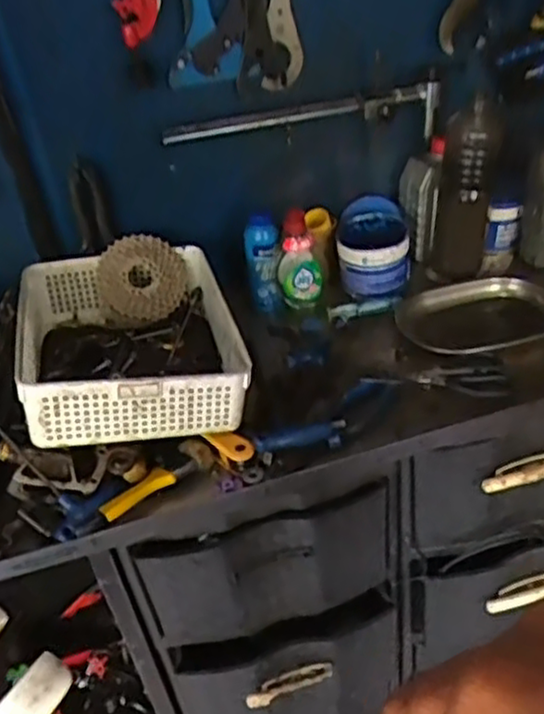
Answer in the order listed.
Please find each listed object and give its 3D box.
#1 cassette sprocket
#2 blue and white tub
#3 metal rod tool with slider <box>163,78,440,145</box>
[{"bbox_3d":[-0.179,-0.111,1.001,0.119,0.026,0.115,2,83,-13],"label":"cassette sprocket"},{"bbox_3d":[0.148,-0.162,1.055,0.102,0.102,0.116,0,38,10],"label":"blue and white tub"},{"bbox_3d":[0.049,-0.318,0.980,0.389,0.057,0.036,-12,34,-12],"label":"metal rod tool with slider"}]

